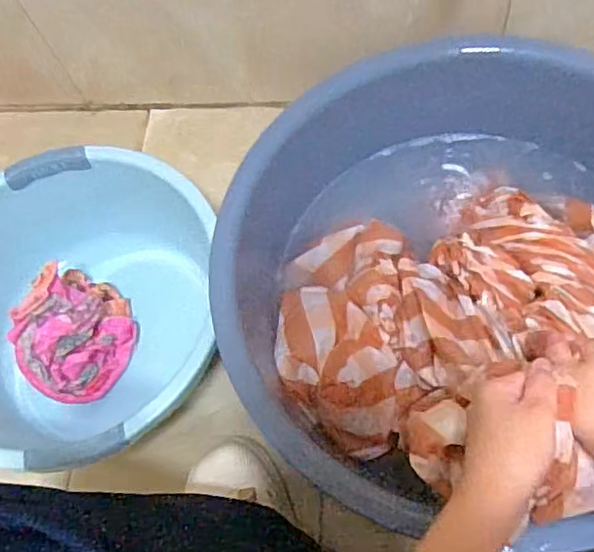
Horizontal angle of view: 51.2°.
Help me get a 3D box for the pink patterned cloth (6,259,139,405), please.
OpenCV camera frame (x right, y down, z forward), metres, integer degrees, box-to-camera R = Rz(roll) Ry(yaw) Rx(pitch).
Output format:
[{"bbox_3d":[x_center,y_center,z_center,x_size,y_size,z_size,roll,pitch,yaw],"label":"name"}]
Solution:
[{"bbox_3d":[-0.265,0.066,0.726,0.115,0.099,0.147,23,72,11],"label":"pink patterned cloth"}]

